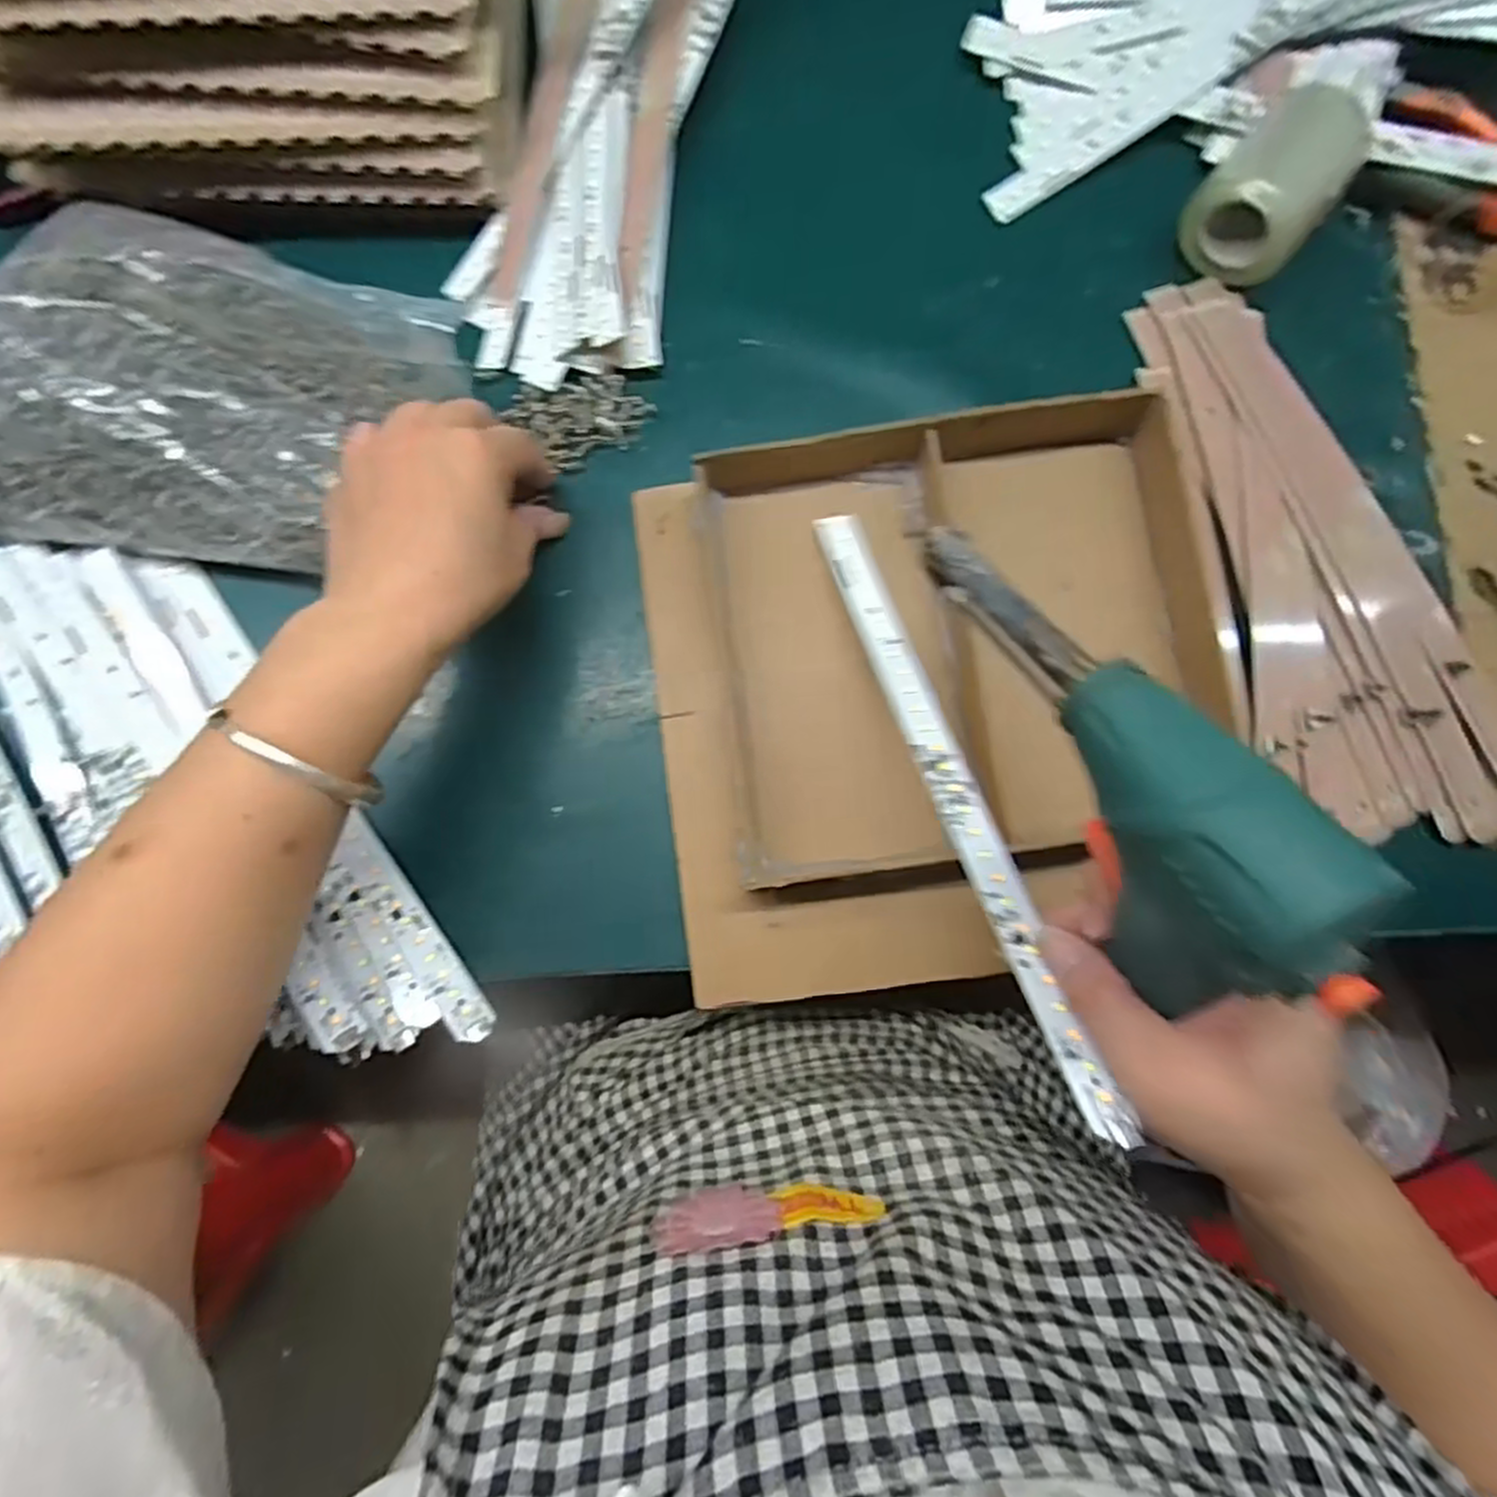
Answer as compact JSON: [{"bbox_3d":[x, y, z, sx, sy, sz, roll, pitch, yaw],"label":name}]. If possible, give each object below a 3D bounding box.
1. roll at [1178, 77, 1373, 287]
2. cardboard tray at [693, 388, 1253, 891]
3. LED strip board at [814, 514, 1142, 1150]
[{"bbox_3d":[0.254,-0.271,0.366,0.055,0.041,0.074,40,86,7],"label":"roll"},{"bbox_3d":[0.099,-0.053,0.354,0.223,0.024,0.205,-7,82,2],"label":"cardboard tray"},{"bbox_3d":[0.081,0.009,0.310,0.017,0.009,0.279,-17,62,0],"label":"LED strip board"}]

